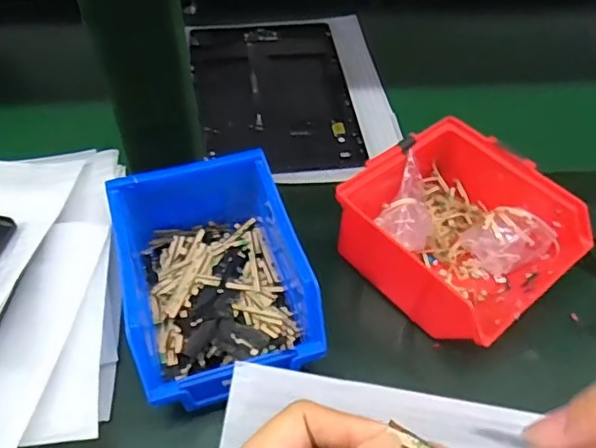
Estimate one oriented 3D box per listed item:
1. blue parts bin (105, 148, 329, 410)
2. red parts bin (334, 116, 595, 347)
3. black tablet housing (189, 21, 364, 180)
[{"bbox_3d":[-0.054,0.034,0.362,0.103,0.073,0.140,-13,50,-13],"label":"blue parts bin"},{"bbox_3d":[0.109,0.008,0.392,0.117,0.072,0.132,-33,57,-27],"label":"red parts bin"},{"bbox_3d":[-0.026,-0.133,0.563,0.149,0.006,0.238,-5,49,-6],"label":"black tablet housing"}]

